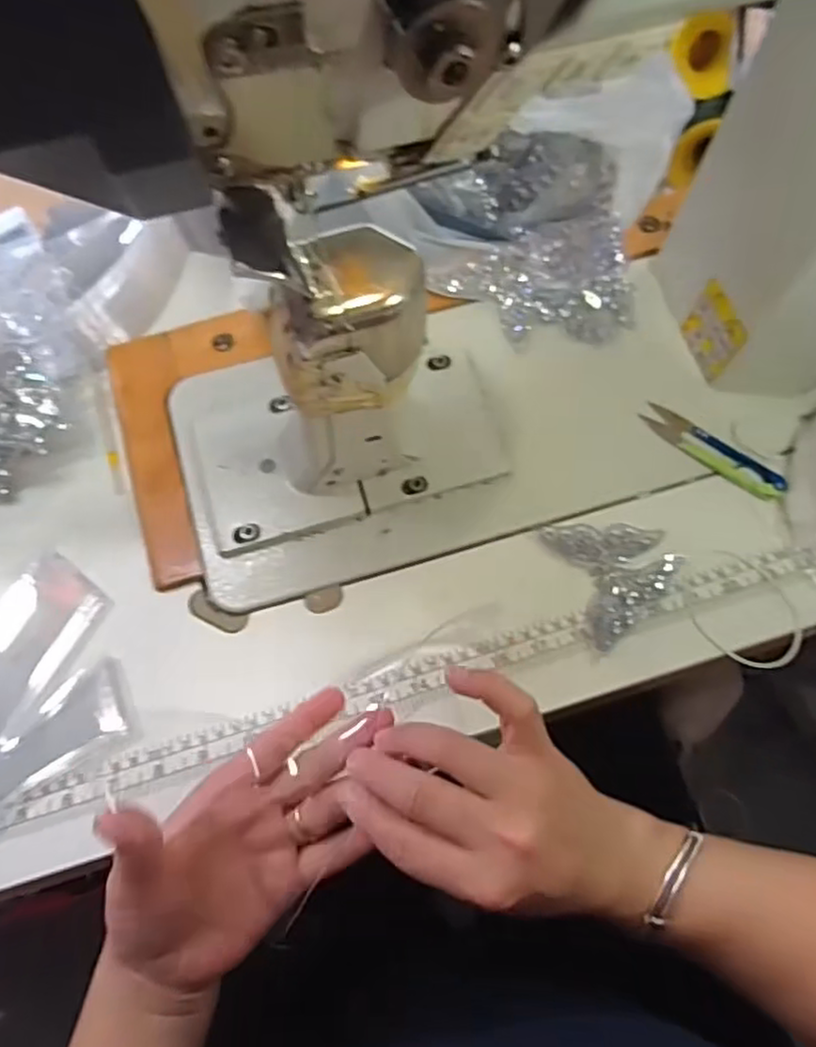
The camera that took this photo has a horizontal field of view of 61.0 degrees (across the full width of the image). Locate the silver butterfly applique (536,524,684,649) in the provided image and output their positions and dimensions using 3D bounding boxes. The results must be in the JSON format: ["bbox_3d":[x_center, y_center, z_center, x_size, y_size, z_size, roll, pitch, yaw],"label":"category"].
[{"bbox_3d":[0.132,0.028,0.436,0.067,0.013,0.082,-19,65,-7],"label":"silver butterfly applique"}]

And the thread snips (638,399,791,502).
[{"bbox_3d":[0.210,-0.051,0.476,0.101,0.010,0.025,36,70,17],"label":"thread snips"}]

